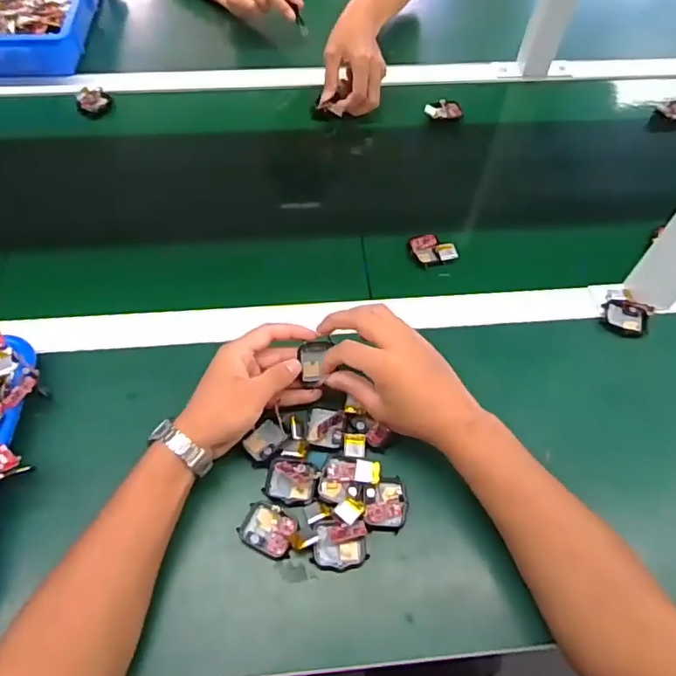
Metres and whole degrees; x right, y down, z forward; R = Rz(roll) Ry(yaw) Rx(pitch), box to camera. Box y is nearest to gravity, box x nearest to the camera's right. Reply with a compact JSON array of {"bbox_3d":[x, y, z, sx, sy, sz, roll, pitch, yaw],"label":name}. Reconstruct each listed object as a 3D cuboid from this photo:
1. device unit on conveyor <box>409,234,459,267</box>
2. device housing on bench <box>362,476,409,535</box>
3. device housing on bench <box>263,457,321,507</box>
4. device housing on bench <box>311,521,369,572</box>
[{"bbox_3d":[0.111,-0.104,0.629,0.051,0.014,0.040,1,58,-1],"label":"device unit on conveyor"},{"bbox_3d":[0.042,0.145,0.474,0.038,0.012,0.044,5,58,1],"label":"device housing on bench"},{"bbox_3d":[-0.041,0.126,0.477,0.046,0.014,0.040,2,58,-1],"label":"device housing on bench"},{"bbox_3d":[0.003,0.173,0.451,0.044,0.015,0.037,6,58,2],"label":"device housing on bench"}]

